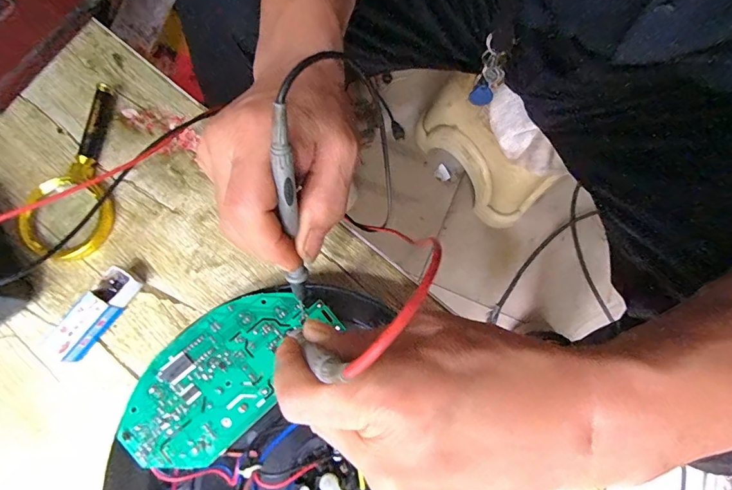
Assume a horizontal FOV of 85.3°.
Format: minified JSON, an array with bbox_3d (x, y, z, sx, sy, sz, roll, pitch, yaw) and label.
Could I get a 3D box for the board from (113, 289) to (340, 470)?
[{"bbox_3d":[-0.089,0.080,0.259,0.140,0.018,0.071,-42,77,-9],"label":"board"}]

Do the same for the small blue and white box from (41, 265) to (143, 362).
[{"bbox_3d":[-0.202,0.052,0.297,0.024,0.021,0.071,36,77,10],"label":"small blue and white box"}]

